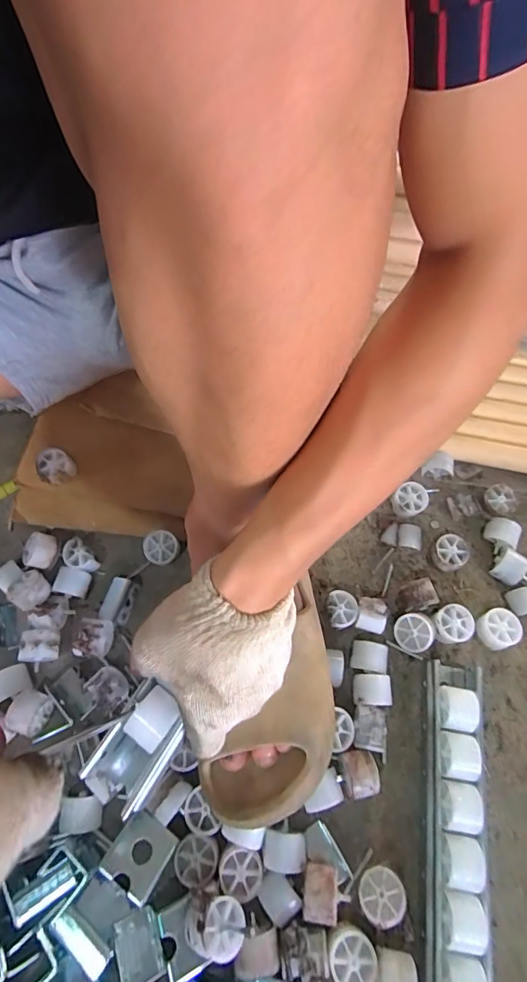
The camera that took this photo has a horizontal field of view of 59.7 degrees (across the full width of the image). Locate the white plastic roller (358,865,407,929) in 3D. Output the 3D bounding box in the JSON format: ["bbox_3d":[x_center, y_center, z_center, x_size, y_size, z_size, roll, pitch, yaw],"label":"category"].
[{"bbox_3d":[0.091,0.316,0.359,0.034,0.022,0.034,-15,52,-9],"label":"white plastic roller"}]

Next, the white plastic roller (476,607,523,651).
[{"bbox_3d":[0.226,0.133,0.445,0.037,0.026,0.035,0,66,1],"label":"white plastic roller"}]

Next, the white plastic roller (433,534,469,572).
[{"bbox_3d":[0.191,0.066,0.477,0.033,0.029,0.034,0,66,1],"label":"white plastic roller"}]

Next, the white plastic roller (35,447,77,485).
[{"bbox_3d":[-0.226,-0.026,0.499,0.034,0.023,0.036,0,66,1],"label":"white plastic roller"}]

